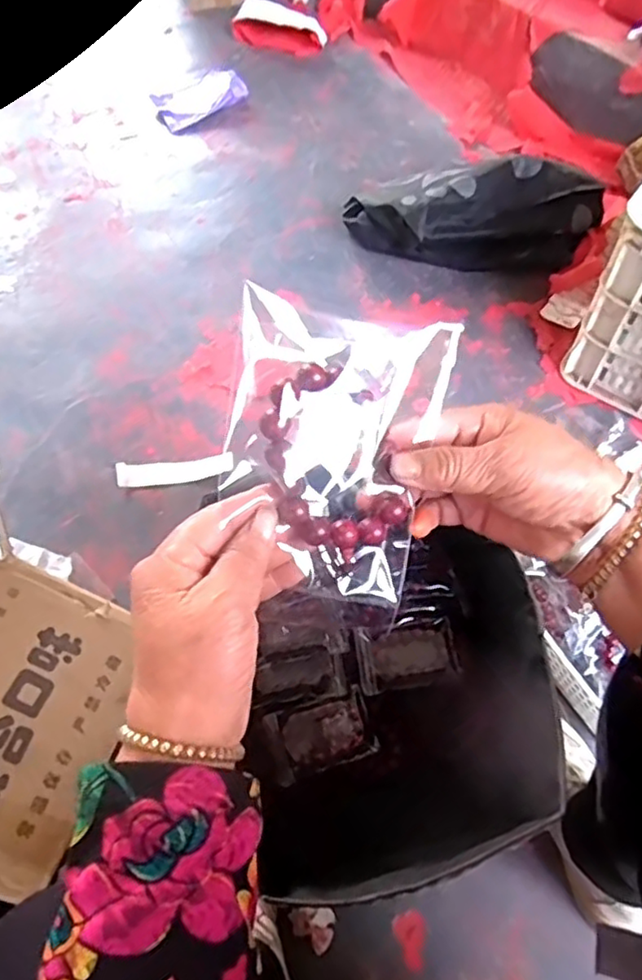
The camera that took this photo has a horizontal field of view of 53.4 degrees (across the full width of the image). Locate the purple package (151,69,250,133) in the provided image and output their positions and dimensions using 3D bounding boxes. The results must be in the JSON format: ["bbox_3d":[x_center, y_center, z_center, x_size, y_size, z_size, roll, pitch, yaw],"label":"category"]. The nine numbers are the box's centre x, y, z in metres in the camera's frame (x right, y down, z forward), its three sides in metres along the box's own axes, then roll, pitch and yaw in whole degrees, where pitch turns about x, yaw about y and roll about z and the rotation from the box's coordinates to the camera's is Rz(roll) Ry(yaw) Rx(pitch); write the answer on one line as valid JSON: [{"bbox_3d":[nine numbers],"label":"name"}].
[{"bbox_3d":[-0.287,-0.903,1.468,0.138,0.043,0.218,39,67,22],"label":"purple package"}]

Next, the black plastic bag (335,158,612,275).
[{"bbox_3d":[0.287,-0.480,1.142,0.455,0.151,0.169,-8,58,-4],"label":"black plastic bag"}]

